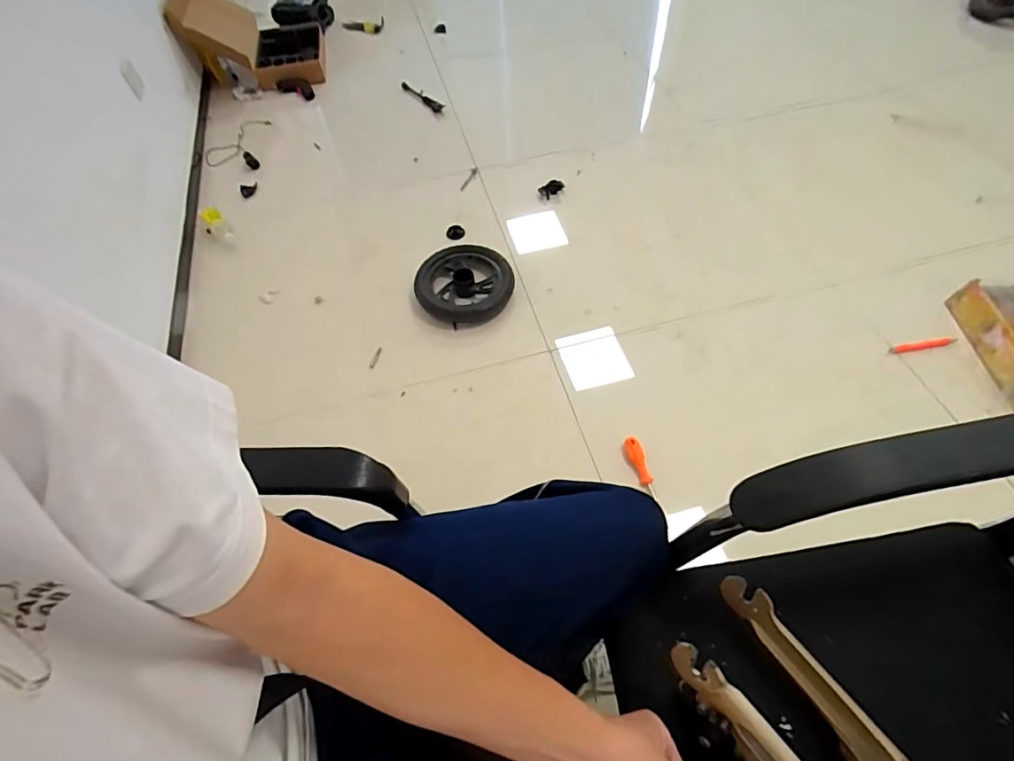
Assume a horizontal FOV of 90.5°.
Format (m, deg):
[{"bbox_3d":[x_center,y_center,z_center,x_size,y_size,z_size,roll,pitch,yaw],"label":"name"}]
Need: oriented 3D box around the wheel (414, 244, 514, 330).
[{"bbox_3d":[-0.107,-0.267,1.392,0.249,0.078,0.270,-2,57,3],"label":"wheel"}]

